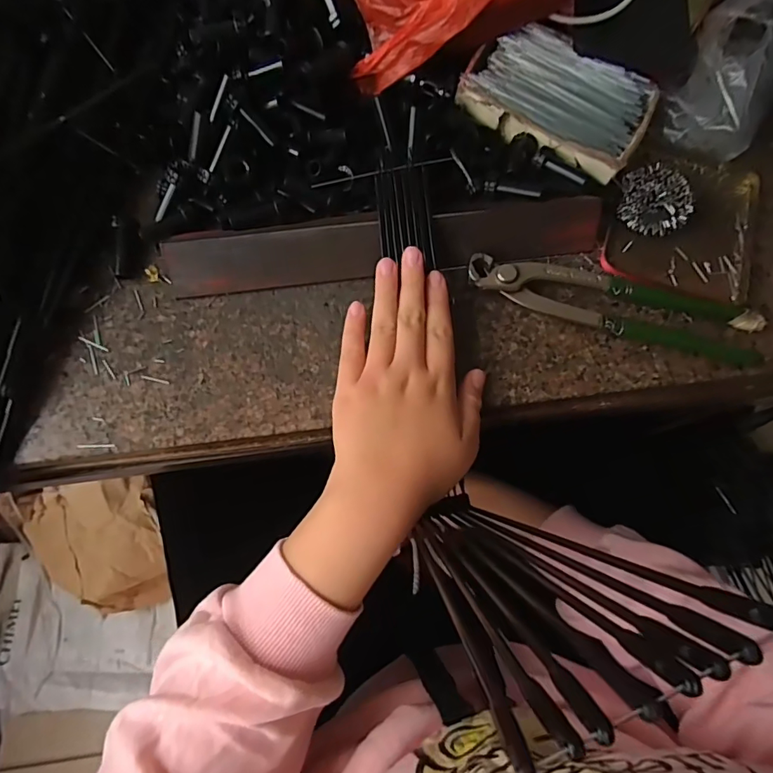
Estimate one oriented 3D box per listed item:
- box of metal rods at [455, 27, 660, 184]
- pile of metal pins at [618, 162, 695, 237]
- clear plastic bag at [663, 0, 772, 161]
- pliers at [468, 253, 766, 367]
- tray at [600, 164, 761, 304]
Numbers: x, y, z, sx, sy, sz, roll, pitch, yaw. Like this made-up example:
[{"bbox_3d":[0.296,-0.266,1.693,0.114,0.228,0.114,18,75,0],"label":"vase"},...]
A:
[{"bbox_3d":[0.121,-0.201,0.338,0.120,0.024,0.084,29,74,7],"label":"box of metal rods"},{"bbox_3d":[0.189,-0.130,0.338,0.050,0.017,0.048,0,73,-1],"label":"pile of metal pins"},{"bbox_3d":[0.255,-0.225,0.346,0.078,0.048,0.118,31,75,7],"label":"clear plastic bag"},{"bbox_3d":[0.155,-0.059,0.319,0.202,0.020,0.044,14,73,3],"label":"pliers"},{"bbox_3d":[0.215,-0.120,0.345,0.104,0.008,0.113,16,73,3],"label":"tray"}]

